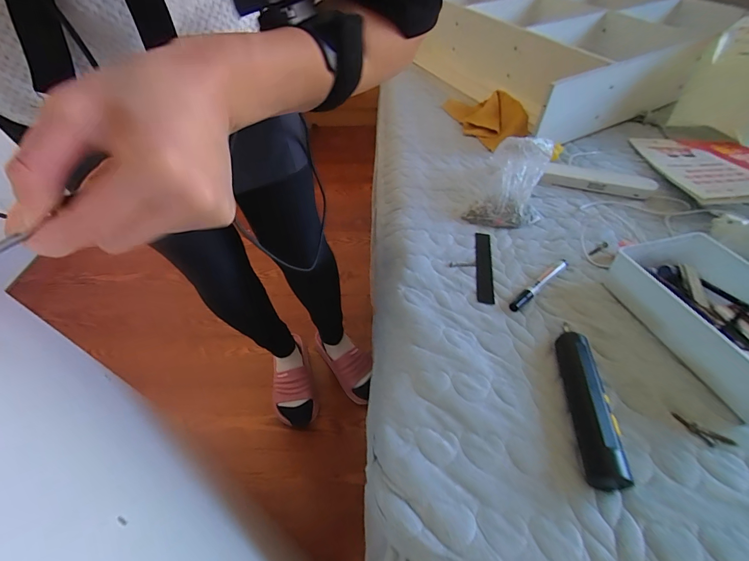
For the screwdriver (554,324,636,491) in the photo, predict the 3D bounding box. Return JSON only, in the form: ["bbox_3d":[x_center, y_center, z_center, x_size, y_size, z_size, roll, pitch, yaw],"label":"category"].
[{"bbox_3d":[0.222,0.121,0.367,0.032,0.032,0.167,8,47,7],"label":"screwdriver"}]

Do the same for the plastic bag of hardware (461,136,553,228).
[{"bbox_3d":[0.240,-0.179,0.616,0.121,0.085,0.181,17,49,15],"label":"plastic bag of hardware"}]

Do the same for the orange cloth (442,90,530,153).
[{"bbox_3d":[0.264,-0.389,0.823,0.138,0.065,0.214,-15,48,-8],"label":"orange cloth"}]

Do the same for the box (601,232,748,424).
[{"bbox_3d":[0.437,0.033,0.440,0.179,0.063,0.238,-13,48,-13],"label":"box"}]

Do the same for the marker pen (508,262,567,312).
[{"bbox_3d":[0.232,0.005,0.490,0.129,0.015,0.015,-33,55,-28],"label":"marker pen"}]

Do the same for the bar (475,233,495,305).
[{"bbox_3d":[0.167,-0.021,0.531,0.025,0.008,0.155,7,47,7],"label":"bar"}]

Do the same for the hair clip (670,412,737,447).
[{"bbox_3d":[0.331,0.154,0.353,0.051,0.005,0.017,32,54,26],"label":"hair clip"}]

